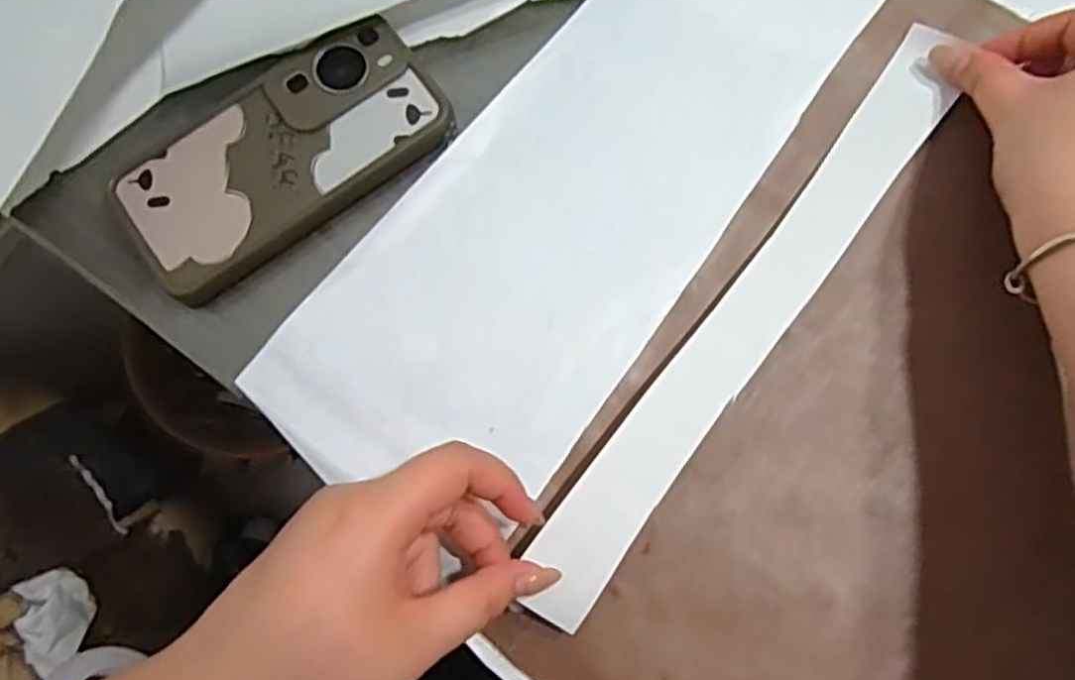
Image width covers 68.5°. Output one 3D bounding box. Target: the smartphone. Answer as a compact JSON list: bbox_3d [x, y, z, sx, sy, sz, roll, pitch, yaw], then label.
[{"bbox_3d":[-0.124,-0.090,0.386,0.159,0.010,0.079,-34,79,-6],"label":"smartphone"}]

